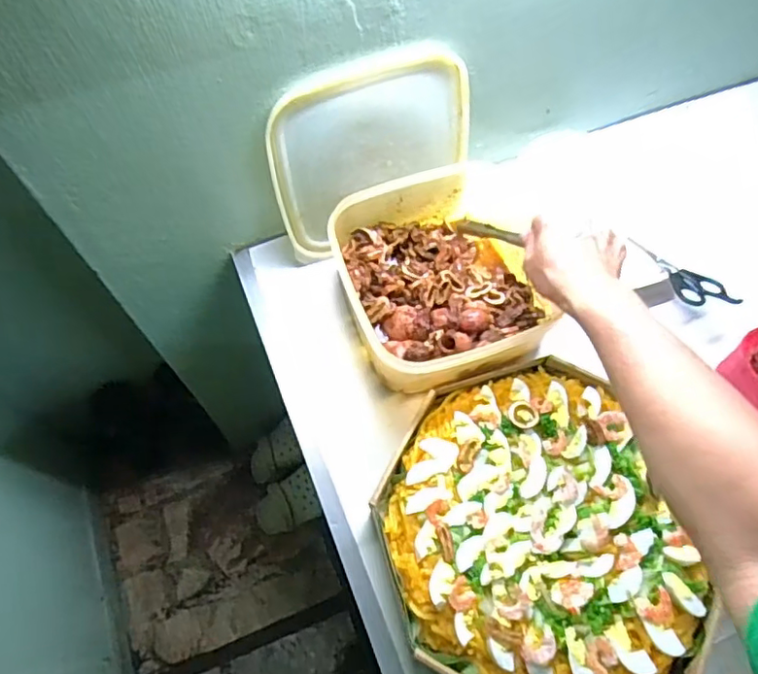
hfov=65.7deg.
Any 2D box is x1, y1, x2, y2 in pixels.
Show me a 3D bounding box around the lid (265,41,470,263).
[{"bbox_3d":[-0.007,-0.193,0.614,0.218,0.191,0.010,-23,53,-7],"label":"lid"}]

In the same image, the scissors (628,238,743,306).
[{"bbox_3d":[0.330,-0.067,0.654,0.042,0.011,0.132,-36,57,-16],"label":"scissors"}]

